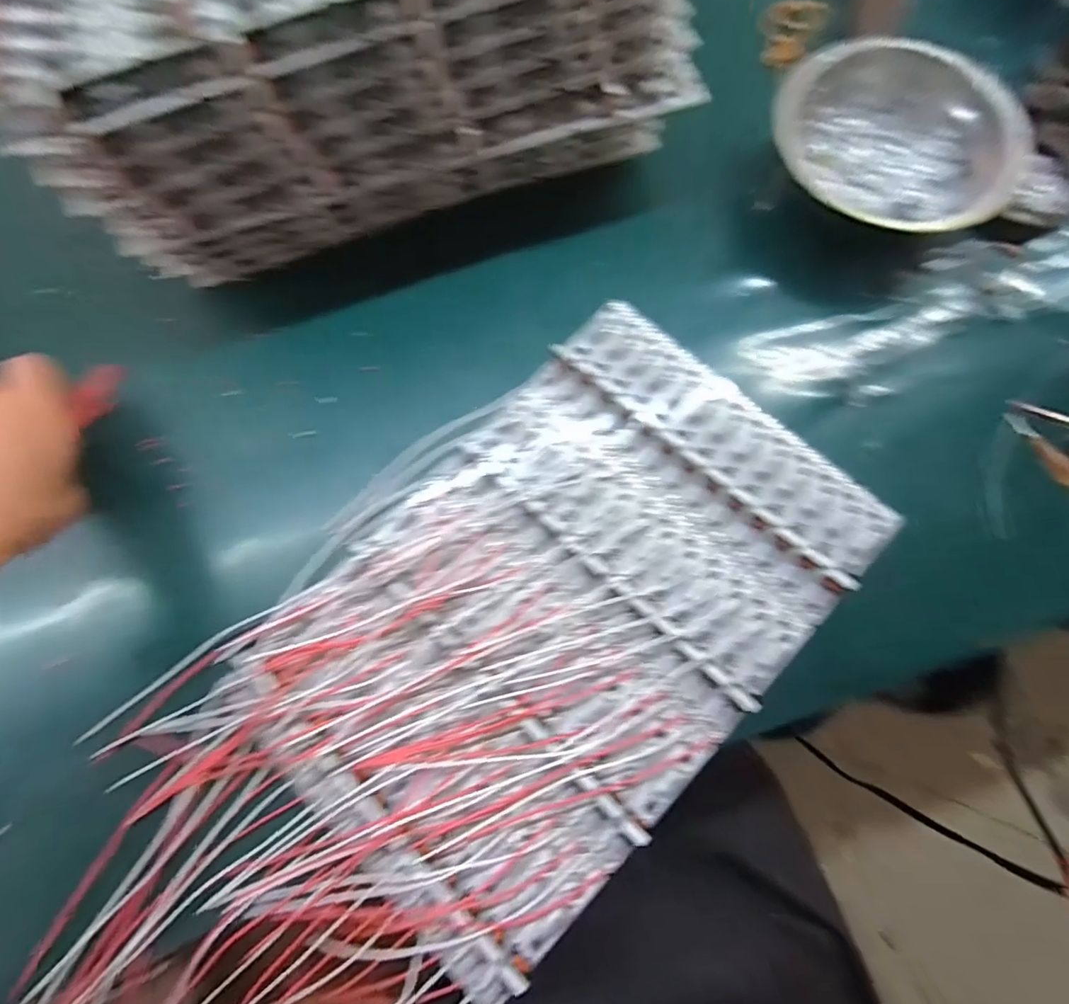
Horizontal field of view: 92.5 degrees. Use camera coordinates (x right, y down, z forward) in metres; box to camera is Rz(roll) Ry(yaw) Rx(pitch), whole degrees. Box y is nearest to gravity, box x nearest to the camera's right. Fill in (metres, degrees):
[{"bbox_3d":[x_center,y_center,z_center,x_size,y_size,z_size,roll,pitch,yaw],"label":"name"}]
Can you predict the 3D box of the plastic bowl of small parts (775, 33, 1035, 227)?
[{"bbox_3d":[0.212,-0.209,0.301,0.127,0.036,0.127,0,77,1],"label":"plastic bowl of small parts"}]

